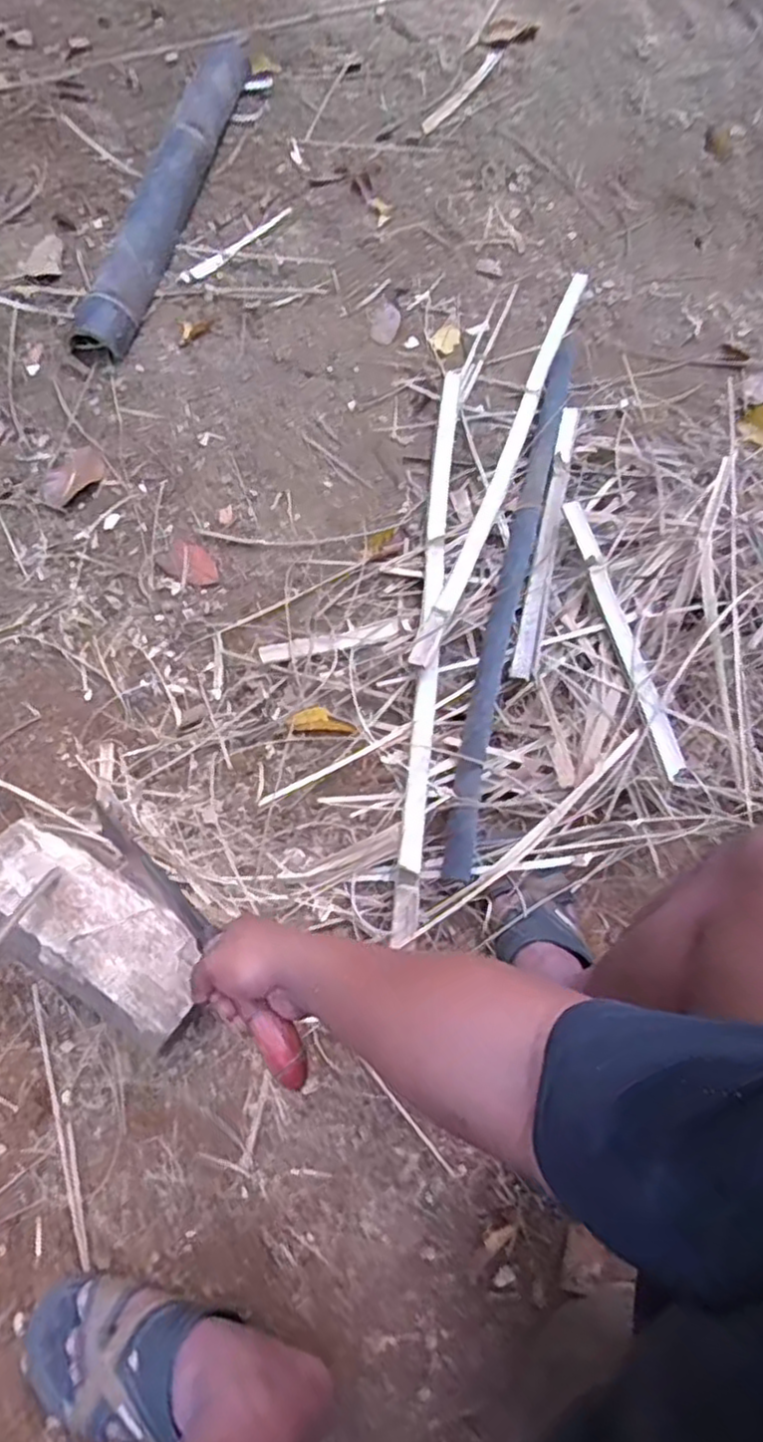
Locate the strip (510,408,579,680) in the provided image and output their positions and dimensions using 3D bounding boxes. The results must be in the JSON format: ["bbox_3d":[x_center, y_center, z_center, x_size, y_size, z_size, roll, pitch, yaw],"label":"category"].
[{"bbox_3d":[0.238,-0.268,1.000,0.035,0.020,0.482,12,67,6],"label":"strip"}]

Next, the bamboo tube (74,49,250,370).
[{"bbox_3d":[-0.396,-1.009,1.328,0.123,0.066,0.890,8,67,5],"label":"bamboo tube"}]

